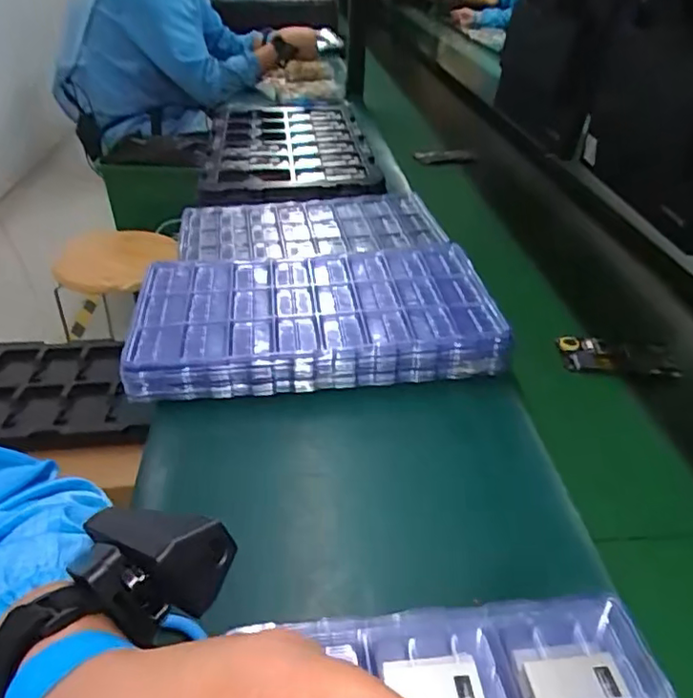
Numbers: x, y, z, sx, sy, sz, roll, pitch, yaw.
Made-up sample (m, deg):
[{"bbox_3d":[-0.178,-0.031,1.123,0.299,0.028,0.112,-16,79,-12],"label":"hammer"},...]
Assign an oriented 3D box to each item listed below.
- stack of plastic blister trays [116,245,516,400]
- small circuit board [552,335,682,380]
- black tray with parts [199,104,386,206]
[{"bbox_3d":[-0.035,-0.038,0.680,0.393,0.059,0.231,-1,36,-6],"label":"stack of plastic blister trays"},{"bbox_3d":[0.309,0.009,0.684,0.123,0.022,0.055,3,35,0],"label":"small circuit board"},{"bbox_3d":[-0.129,-0.425,1.208,0.349,0.056,0.613,-4,36,-10],"label":"black tray with parts"}]

